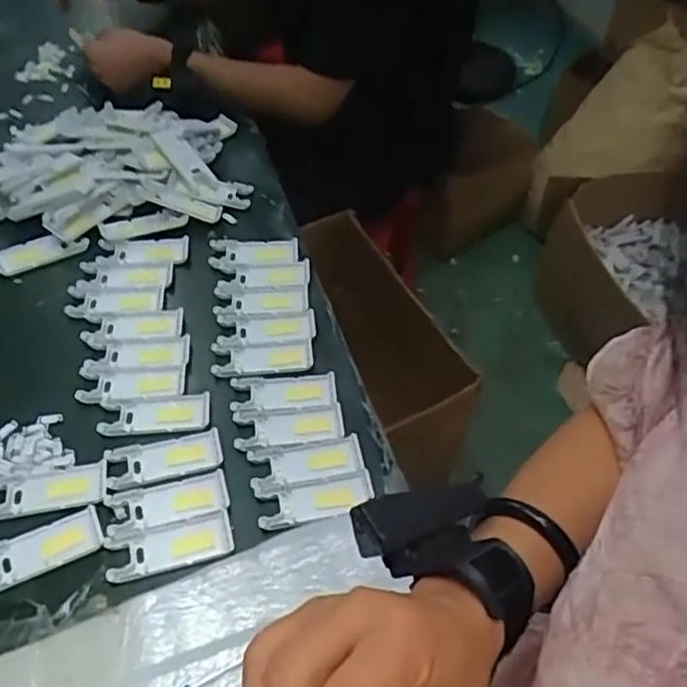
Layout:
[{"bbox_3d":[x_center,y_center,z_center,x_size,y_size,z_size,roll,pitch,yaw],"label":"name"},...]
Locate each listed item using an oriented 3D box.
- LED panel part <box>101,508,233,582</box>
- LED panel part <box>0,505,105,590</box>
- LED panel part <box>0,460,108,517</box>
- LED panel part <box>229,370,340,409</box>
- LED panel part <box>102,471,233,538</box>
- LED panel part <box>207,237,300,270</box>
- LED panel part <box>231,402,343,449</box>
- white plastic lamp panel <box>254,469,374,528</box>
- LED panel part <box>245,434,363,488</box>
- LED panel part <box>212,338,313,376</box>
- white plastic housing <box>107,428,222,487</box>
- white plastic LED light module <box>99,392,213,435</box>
[{"bbox_3d":[-0.149,0.174,0.580,0.103,0.010,0.042,-11,52,-12],"label":"LED panel part"},{"bbox_3d":[-0.259,0.173,0.568,0.104,0.004,0.042,-21,55,-19],"label":"LED panel part"},{"bbox_3d":[-0.266,0.130,0.605,0.102,0.004,0.043,-6,51,-8],"label":"LED panel part"},{"bbox_3d":[-0.060,0.045,0.682,0.104,0.008,0.041,-5,51,-7],"label":"LED panel part"},{"bbox_3d":[-0.158,0.142,0.605,0.104,0.006,0.042,-12,52,-13],"label":"LED panel part"},{"bbox_3d":[-0.108,-0.112,0.809,0.104,0.008,0.046,-3,51,-6],"label":"LED panel part"},{"bbox_3d":[-0.054,0.079,0.662,0.104,0.005,0.042,-6,51,-8],"label":"LED panel part"},{"bbox_3d":[-0.025,0.140,0.608,0.102,0.005,0.041,-7,51,-9],"label":"white plastic lamp panel"},{"bbox_3d":[-0.035,0.110,0.633,0.103,0.008,0.040,-8,51,-10],"label":"LED panel part"},{"bbox_3d":[-0.085,0.012,0.711,0.104,0.012,0.045,-3,51,-6],"label":"LED panel part"},{"bbox_3d":[-0.167,0.107,0.630,0.103,0.004,0.041,-10,52,-12],"label":"white plastic housing"},{"bbox_3d":[-0.185,0.069,0.662,0.104,0.007,0.044,0,50,-4],"label":"white plastic LED light module"}]

